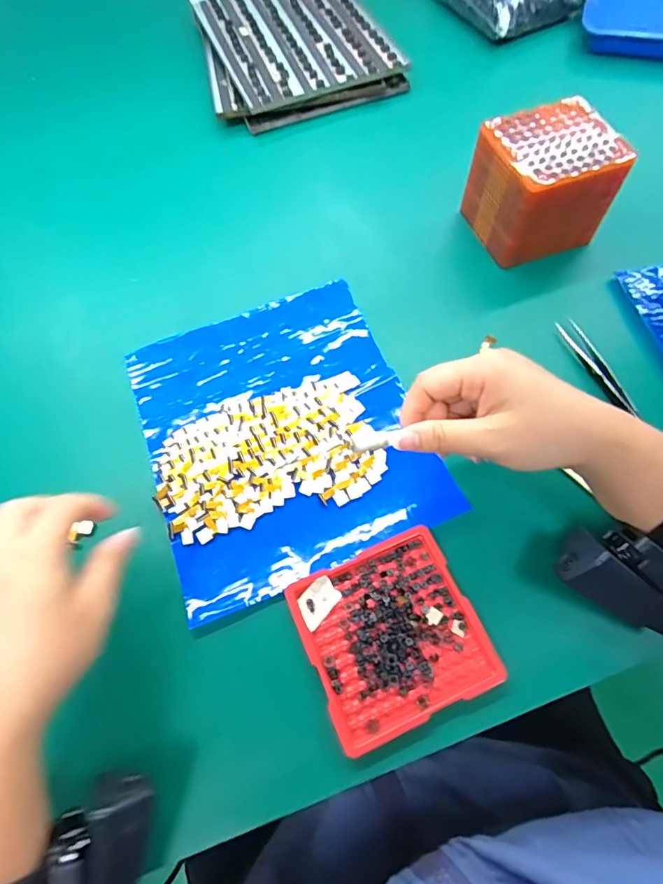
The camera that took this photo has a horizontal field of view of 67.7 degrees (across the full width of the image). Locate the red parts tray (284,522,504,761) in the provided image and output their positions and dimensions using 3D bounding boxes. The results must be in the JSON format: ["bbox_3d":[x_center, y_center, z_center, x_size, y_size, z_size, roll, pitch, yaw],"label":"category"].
[{"bbox_3d":[0.036,0.114,0.298,0.099,0.011,0.099,-23,66,-7],"label":"red parts tray"}]

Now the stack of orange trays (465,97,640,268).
[{"bbox_3d":[0.172,-0.211,0.414,0.095,0.086,0.085,-21,66,-7],"label":"stack of orange trays"}]

